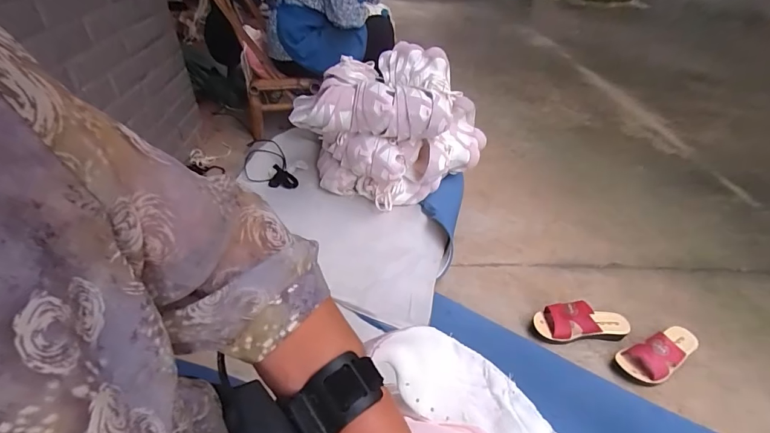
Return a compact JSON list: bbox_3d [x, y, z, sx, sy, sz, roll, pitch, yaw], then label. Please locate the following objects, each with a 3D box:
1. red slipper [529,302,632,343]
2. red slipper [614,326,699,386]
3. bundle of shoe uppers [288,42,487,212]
[{"bbox_3d":[0.466,0.246,0.932,0.220,0.064,0.082,1,39,-6],"label":"red slipper"},{"bbox_3d":[0.627,0.294,0.891,0.211,0.071,0.088,-19,45,-27],"label":"red slipper"},{"bbox_3d":[0.009,-0.268,1.262,0.512,0.393,0.396,25,45,27],"label":"bundle of shoe uppers"}]

